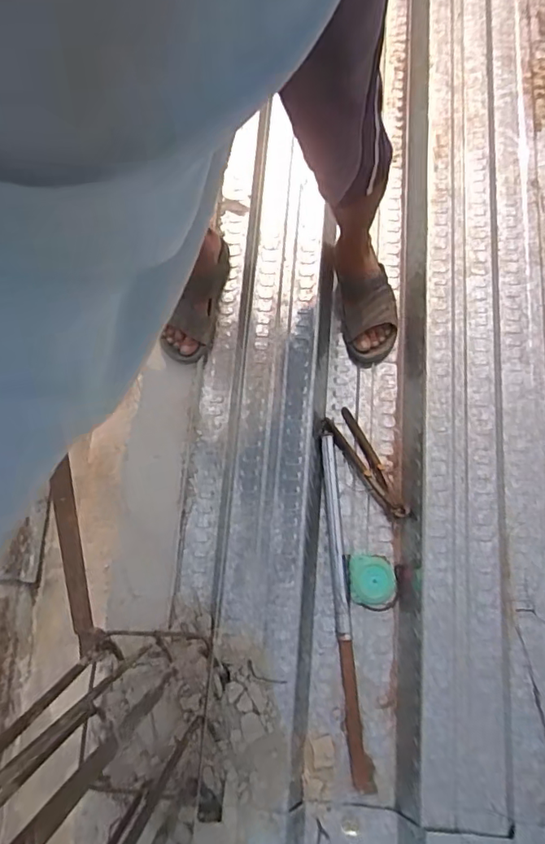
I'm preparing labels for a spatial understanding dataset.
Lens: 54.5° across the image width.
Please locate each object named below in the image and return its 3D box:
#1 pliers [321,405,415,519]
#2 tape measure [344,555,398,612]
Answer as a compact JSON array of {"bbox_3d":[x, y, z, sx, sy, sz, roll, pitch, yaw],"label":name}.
[{"bbox_3d":[0.177,0.079,0.973,0.063,0.026,0.228,-31,76,-8],"label":"pliers"},{"bbox_3d":[0.172,0.279,0.919,0.086,0.028,0.093,-4,74,0],"label":"tape measure"}]

